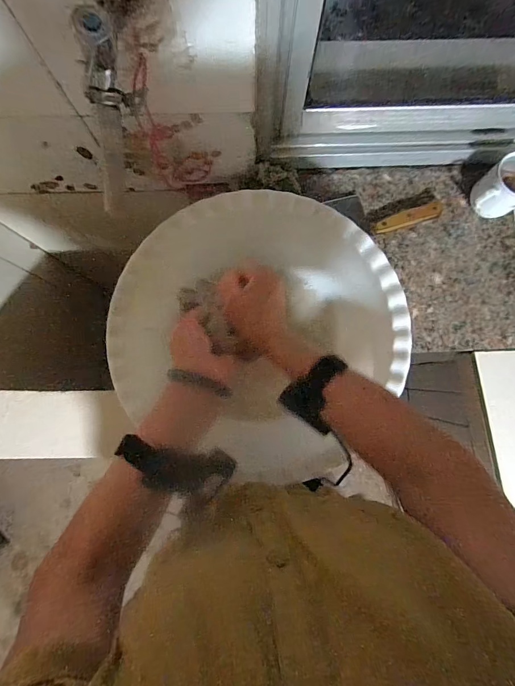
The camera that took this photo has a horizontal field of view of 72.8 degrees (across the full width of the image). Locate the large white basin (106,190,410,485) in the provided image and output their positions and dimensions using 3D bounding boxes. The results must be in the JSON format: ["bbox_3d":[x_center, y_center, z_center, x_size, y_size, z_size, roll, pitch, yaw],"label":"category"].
[{"bbox_3d":[0.001,-0.020,0.514,0.357,0.140,0.344,0,83,0],"label":"large white basin"}]

